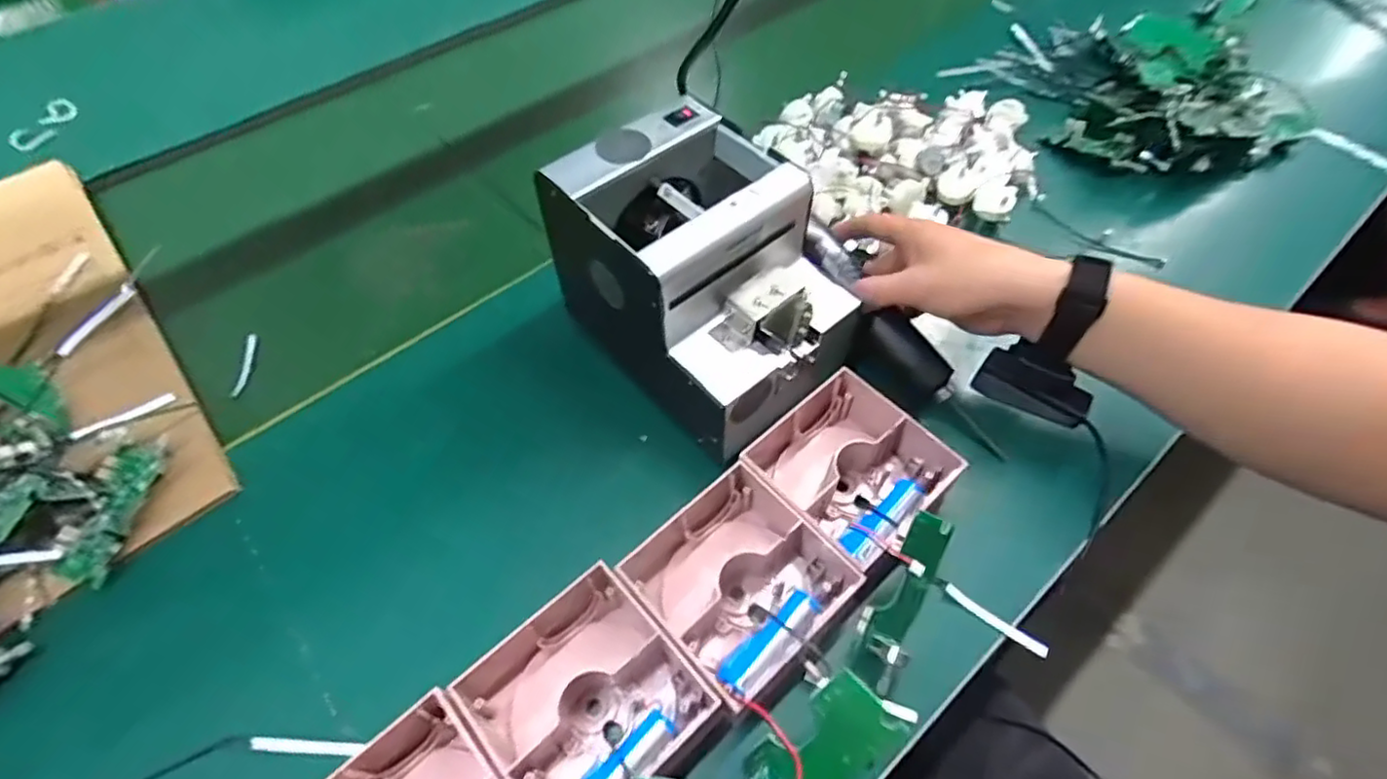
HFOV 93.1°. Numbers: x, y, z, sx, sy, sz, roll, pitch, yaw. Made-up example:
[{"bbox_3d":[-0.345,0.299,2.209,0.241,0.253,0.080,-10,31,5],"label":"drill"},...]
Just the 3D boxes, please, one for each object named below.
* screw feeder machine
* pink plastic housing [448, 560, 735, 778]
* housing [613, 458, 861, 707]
[{"bbox_3d":[0.006,-0.074,0.444,0.127,0.146,0.174,-36,61,-21],"label":"screw feeder machine"},{"bbox_3d":[-0.058,0.164,0.351,0.103,0.047,0.115,-36,61,-21],"label":"pink plastic housing"},{"bbox_3d":[0.022,0.110,0.387,0.106,0.041,0.114,-38,61,-22],"label":"housing"}]

